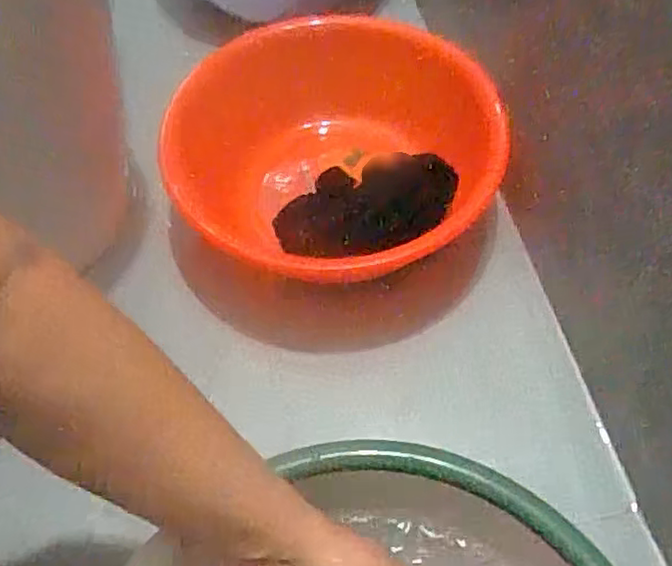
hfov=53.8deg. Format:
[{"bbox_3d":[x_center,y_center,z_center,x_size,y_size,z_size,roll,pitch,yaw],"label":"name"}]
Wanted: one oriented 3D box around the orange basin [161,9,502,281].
[{"bbox_3d":[-0.010,-0.120,0.730,0.328,0.163,0.328,-1,57,1],"label":"orange basin"}]

